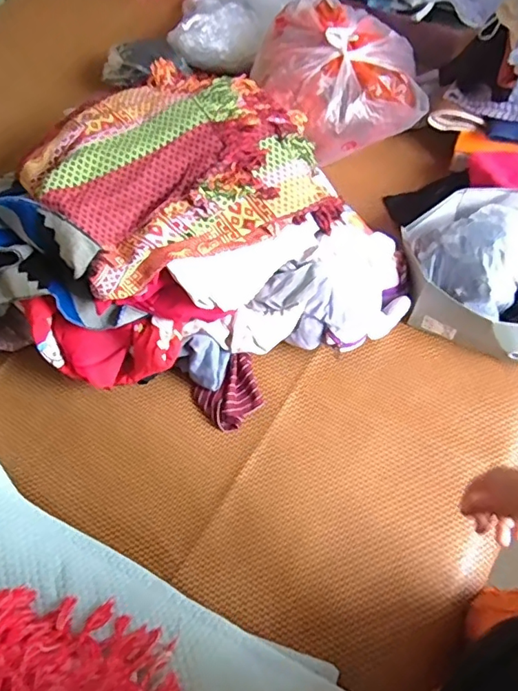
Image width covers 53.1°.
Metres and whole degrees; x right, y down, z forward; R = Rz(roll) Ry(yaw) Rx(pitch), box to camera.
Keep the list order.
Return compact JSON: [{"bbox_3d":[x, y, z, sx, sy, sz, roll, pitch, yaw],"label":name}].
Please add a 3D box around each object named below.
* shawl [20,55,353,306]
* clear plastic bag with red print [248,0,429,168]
[{"bbox_3d":[-0.144,-0.328,0.876,0.471,0.091,0.432,-23,64,-9],"label":"shawl"},{"bbox_3d":[0.171,-0.578,1.106,0.357,0.164,0.315,-19,64,-7],"label":"clear plastic bag with red print"}]

